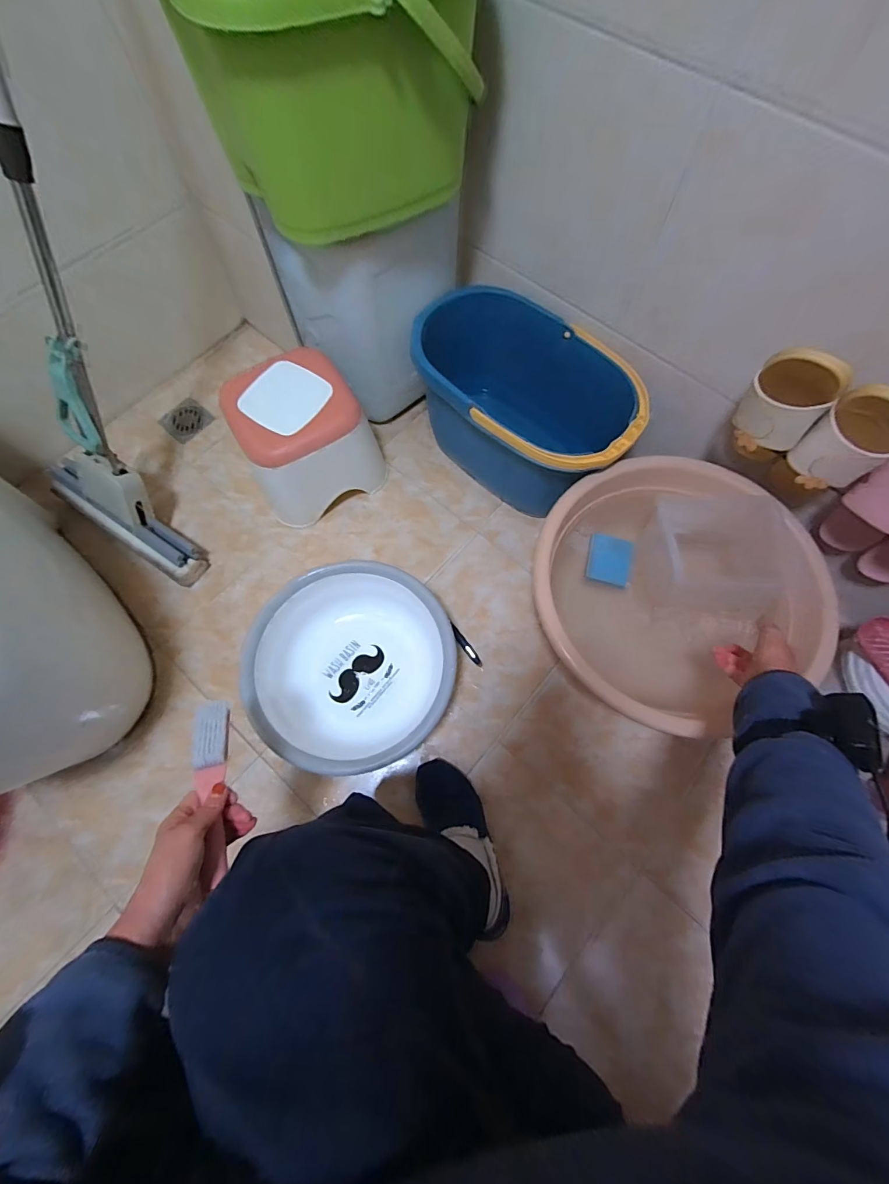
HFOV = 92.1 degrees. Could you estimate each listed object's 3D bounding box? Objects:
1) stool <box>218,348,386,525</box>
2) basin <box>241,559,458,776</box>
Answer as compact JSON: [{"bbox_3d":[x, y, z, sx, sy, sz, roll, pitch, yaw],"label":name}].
[{"bbox_3d":[-0.283,-0.309,0.865,0.248,0.209,0.244,-31,74,-10],"label":"stool"},{"bbox_3d":[-0.157,0.134,0.756,0.328,0.125,0.323,0,71,-1],"label":"basin"}]

